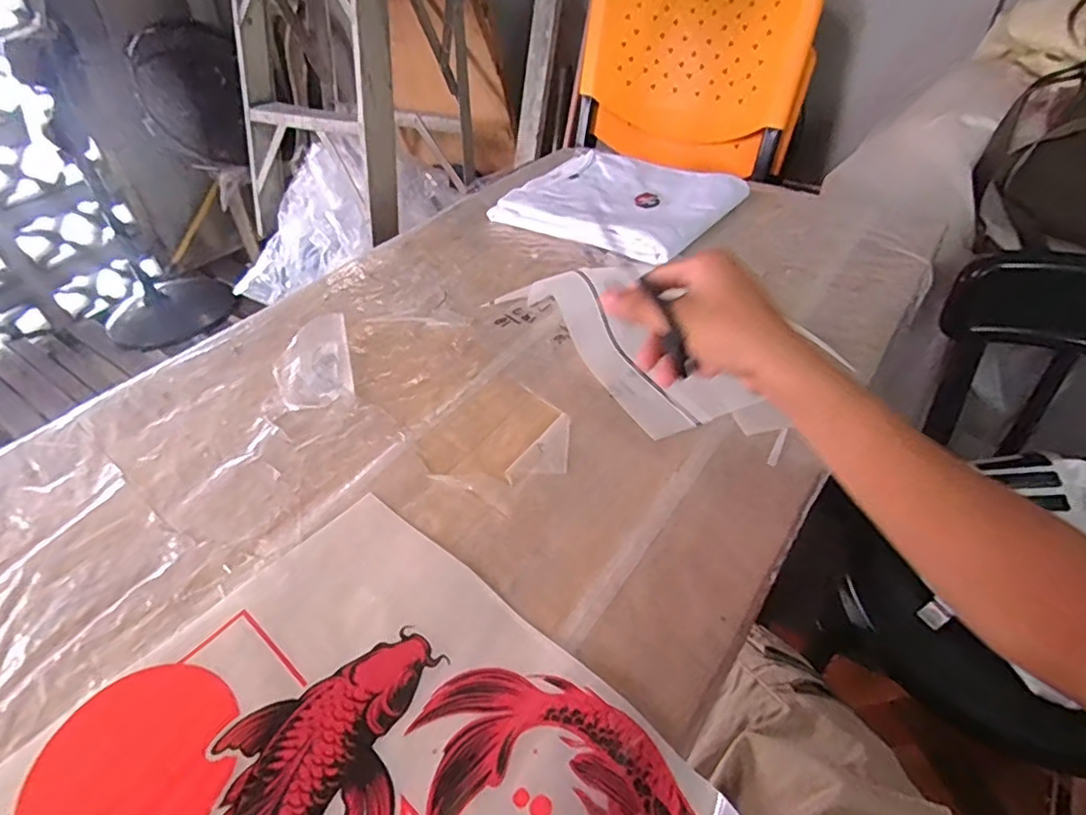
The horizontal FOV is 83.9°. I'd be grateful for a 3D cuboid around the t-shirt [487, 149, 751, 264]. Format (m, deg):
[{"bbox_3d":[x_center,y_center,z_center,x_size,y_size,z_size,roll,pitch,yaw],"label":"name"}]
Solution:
[{"bbox_3d":[0.101,-0.265,0.767,0.254,0.027,0.217,25,50,27],"label":"t-shirt"}]

